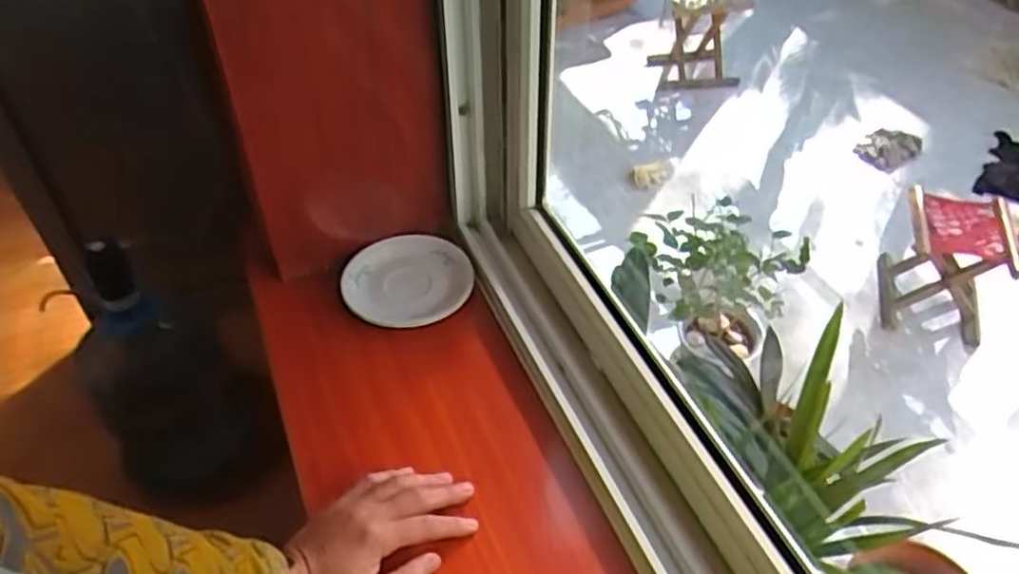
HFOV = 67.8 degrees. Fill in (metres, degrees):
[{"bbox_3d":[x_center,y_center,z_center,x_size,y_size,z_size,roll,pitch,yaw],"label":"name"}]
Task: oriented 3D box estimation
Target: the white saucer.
[{"bbox_3d":[-0.113,-0.006,0.849,0.138,0.027,0.128,-1,44,1],"label":"white saucer"}]

